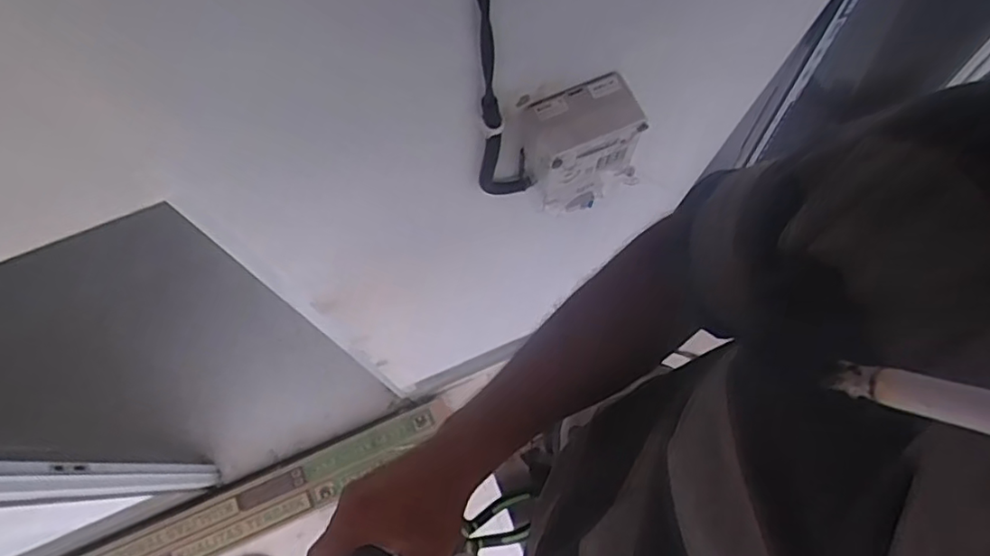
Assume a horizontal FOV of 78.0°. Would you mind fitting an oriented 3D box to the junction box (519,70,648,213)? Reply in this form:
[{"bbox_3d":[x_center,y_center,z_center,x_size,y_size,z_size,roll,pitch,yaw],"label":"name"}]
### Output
[{"bbox_3d":[0.114,-0.176,0.841,0.145,0.186,0.084,-21,74,-7],"label":"junction box"}]

